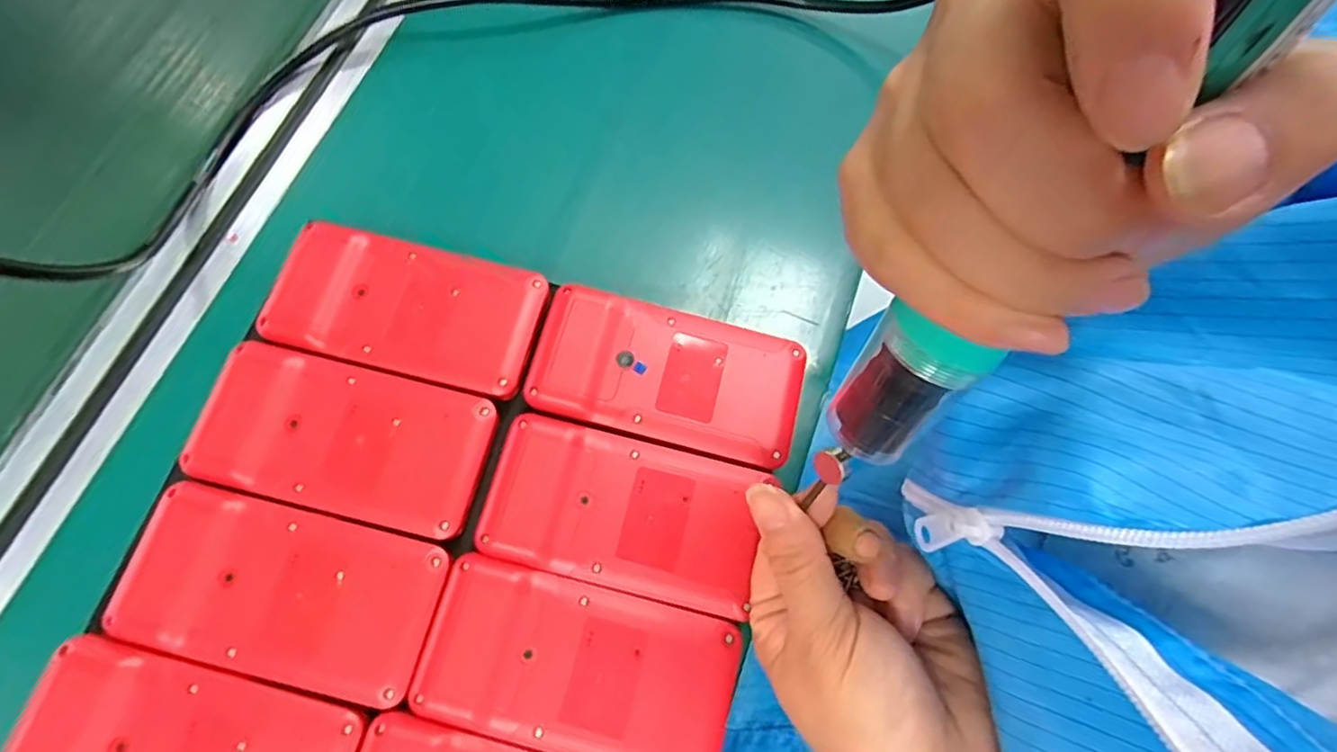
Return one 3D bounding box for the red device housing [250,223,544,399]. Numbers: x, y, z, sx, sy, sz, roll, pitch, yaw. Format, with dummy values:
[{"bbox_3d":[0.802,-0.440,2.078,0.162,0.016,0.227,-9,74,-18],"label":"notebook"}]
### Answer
[{"bbox_3d":[-0.118,-0.033,0.298,0.116,0.013,0.062,14,71,3],"label":"red device housing"}]

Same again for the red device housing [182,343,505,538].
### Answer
[{"bbox_3d":[-0.138,0.026,0.278,0.118,0.009,0.060,13,71,3],"label":"red device housing"}]

